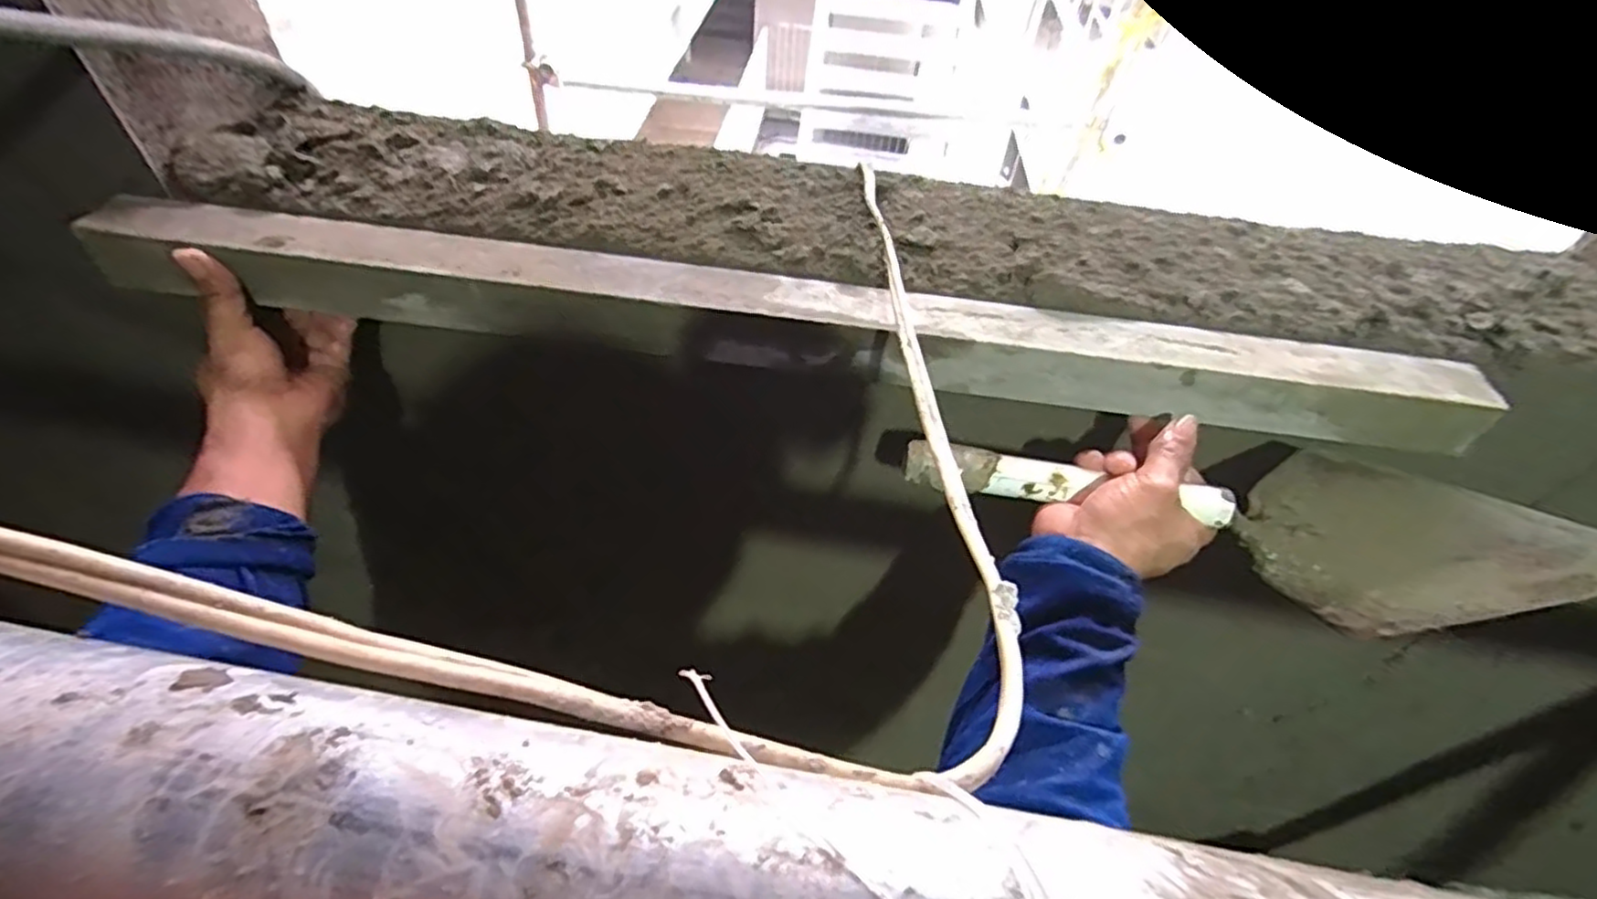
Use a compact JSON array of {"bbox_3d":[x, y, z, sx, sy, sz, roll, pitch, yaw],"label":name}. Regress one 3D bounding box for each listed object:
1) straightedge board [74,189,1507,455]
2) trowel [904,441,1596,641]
[{"bbox_3d":[-0.008,-0.082,0.442,0.870,0.049,0.055,8,48,0],"label":"straightedge board"},{"bbox_3d":[0.281,0.041,0.431,0.425,0.058,0.108,10,49,1],"label":"trowel"}]

